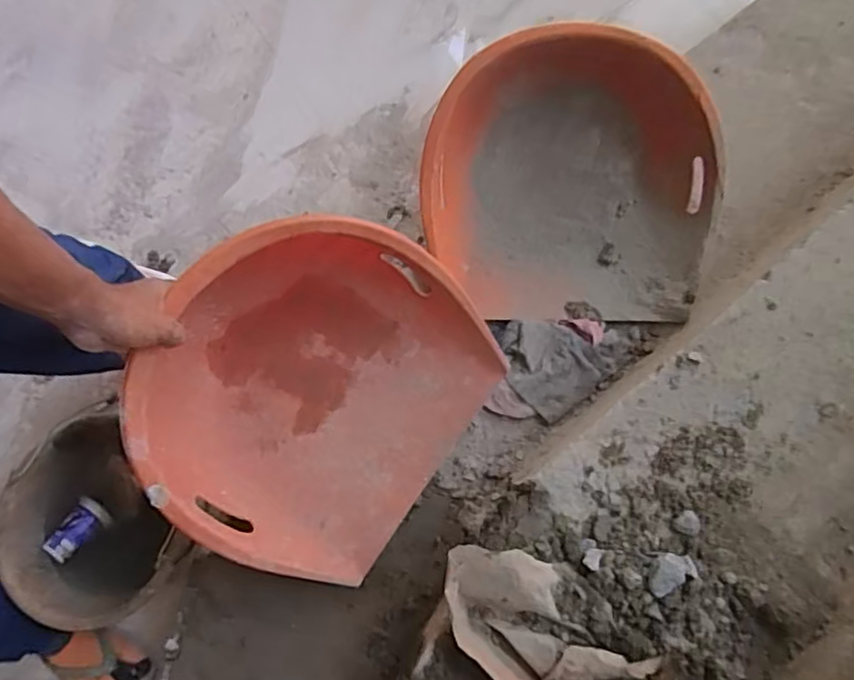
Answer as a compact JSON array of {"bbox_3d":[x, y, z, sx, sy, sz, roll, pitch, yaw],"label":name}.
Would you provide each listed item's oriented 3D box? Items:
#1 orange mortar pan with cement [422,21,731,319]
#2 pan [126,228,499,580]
[{"bbox_3d":[0.216,-0.233,0.940,0.431,0.177,0.377,0,77,1],"label":"orange mortar pan with cement"},{"bbox_3d":[-0.127,0.072,0.771,0.384,0.188,0.424,34,84,-9],"label":"pan"}]

